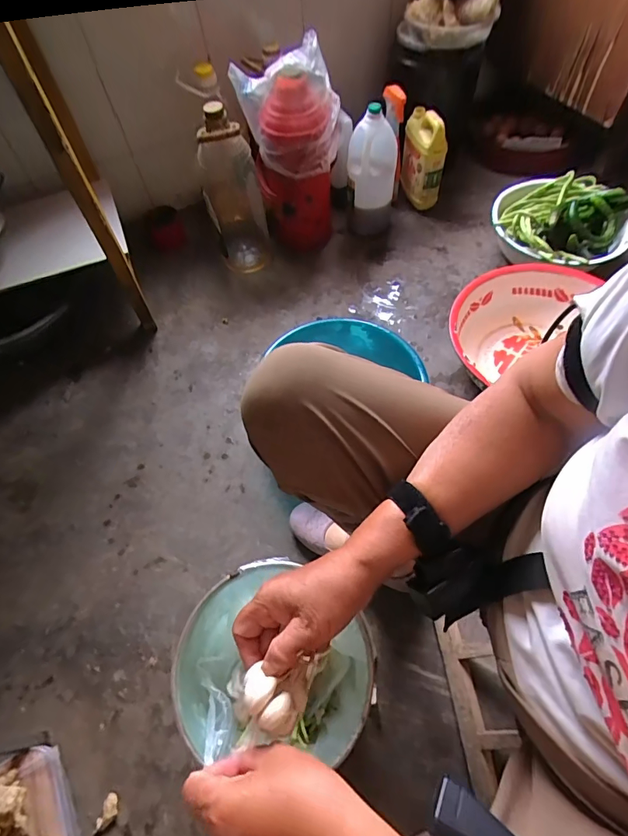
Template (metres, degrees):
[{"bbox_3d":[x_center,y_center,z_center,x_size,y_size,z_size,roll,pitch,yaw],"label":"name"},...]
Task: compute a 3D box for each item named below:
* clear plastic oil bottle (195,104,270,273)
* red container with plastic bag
[{"bbox_3d":[-0.194,-0.540,1.059,0.141,0.326,0.144,-10,59,-5],"label":"clear plastic oil bottle"},{"bbox_3d":[-0.050,-0.665,1.102,0.243,0.391,0.256,-1,59,0],"label":"red container with plastic bag"}]

